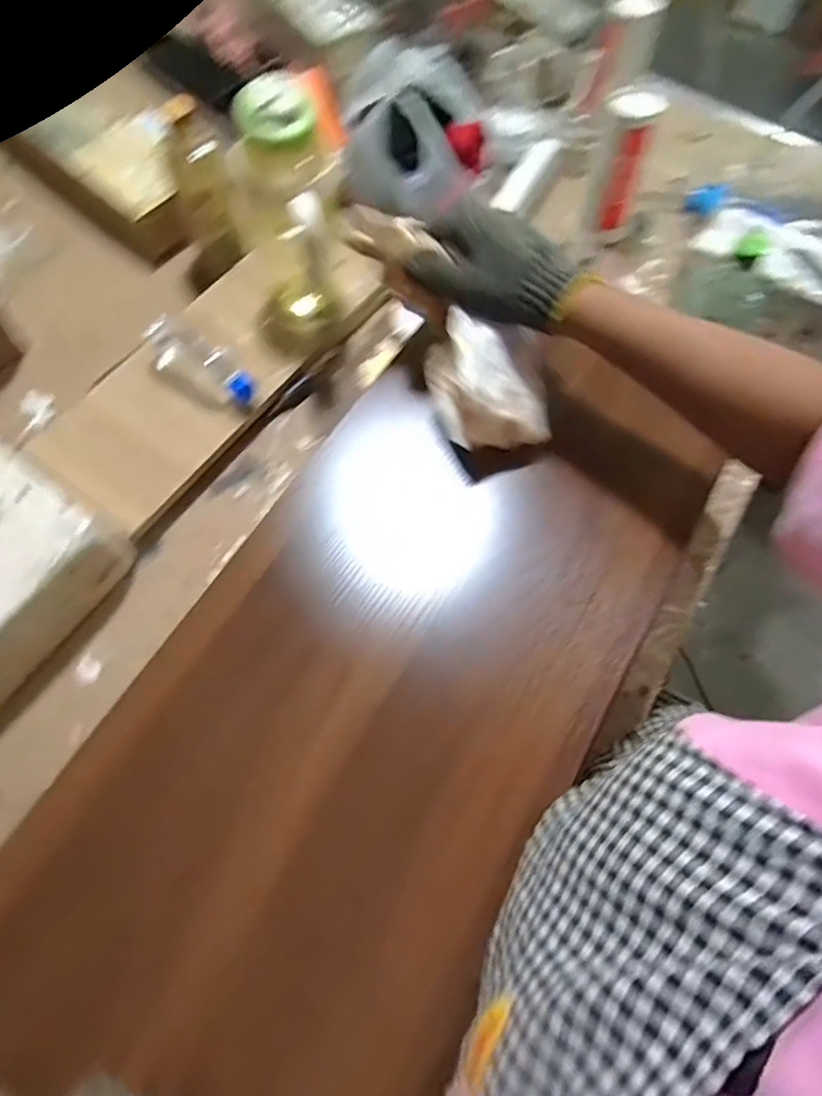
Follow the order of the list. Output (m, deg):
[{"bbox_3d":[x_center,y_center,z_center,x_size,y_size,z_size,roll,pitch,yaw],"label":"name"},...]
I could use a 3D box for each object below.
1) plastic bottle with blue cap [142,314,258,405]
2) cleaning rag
[{"bbox_3d":[-0.252,-0.216,0.699,0.151,0.039,0.056,38,72,11],"label":"plastic bottle with blue cap"},{"bbox_3d":[0.065,-0.142,0.503,0.080,0.068,0.103,-19,69,-8],"label":"cleaning rag"}]

